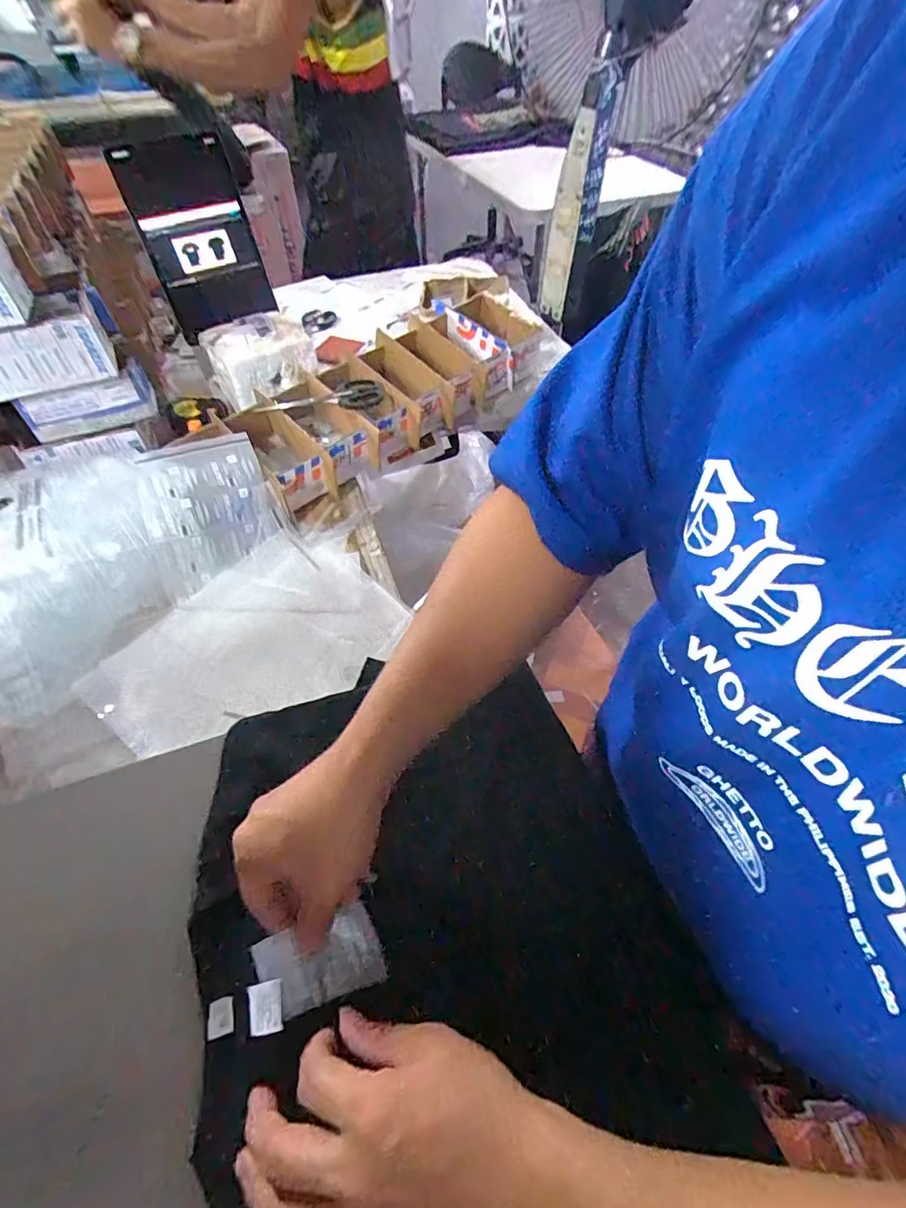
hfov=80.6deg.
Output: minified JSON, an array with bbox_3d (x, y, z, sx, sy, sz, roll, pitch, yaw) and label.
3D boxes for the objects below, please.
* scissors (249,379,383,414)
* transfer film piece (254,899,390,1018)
[{"bbox_3d":[-0.200,-0.307,0.810,0.194,0.012,0.070,-20,55,-14],"label":"scissors"},{"bbox_3d":[-0.086,0.231,0.346,0.074,0.004,0.047,-13,77,-17],"label":"transfer film piece"}]

